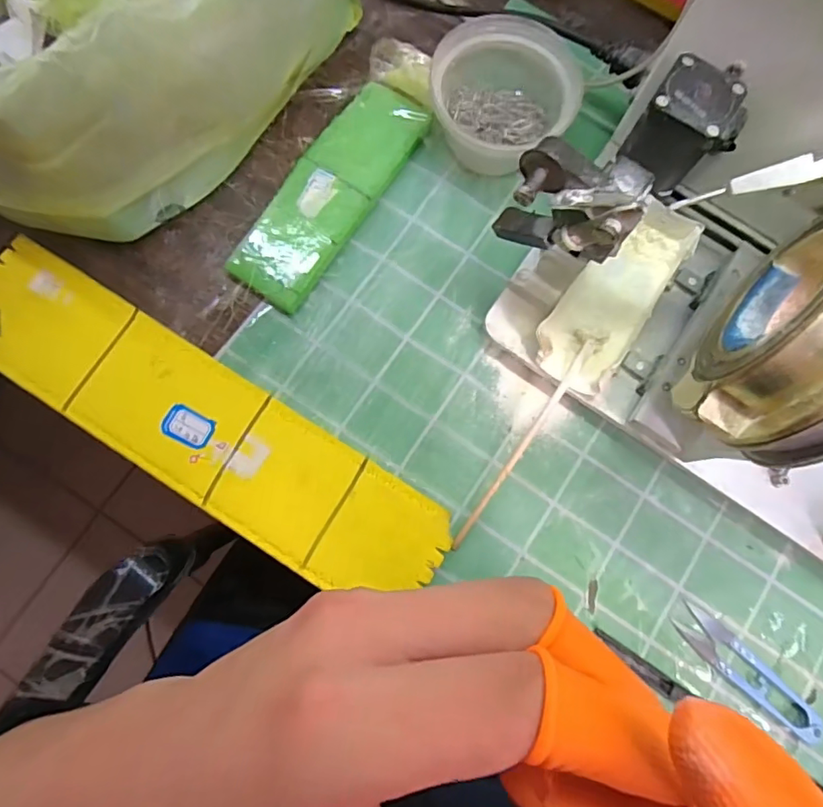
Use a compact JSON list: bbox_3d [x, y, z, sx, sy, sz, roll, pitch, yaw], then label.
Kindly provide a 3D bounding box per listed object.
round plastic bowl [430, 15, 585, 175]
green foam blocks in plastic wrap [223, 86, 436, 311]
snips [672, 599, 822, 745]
[{"bbox_3d":[0.061,-0.214,0.373,0.098,0.056,0.092,0,80,-1],"label":"round plastic bowl"},{"bbox_3d":[-0.057,-0.151,0.372,0.060,0.015,0.179,33,81,5],"label":"green foam blocks in plastic wrap"},{"bbox_3d":[0.210,0.168,0.324,0.101,0.009,0.024,45,82,6],"label":"snips"}]

